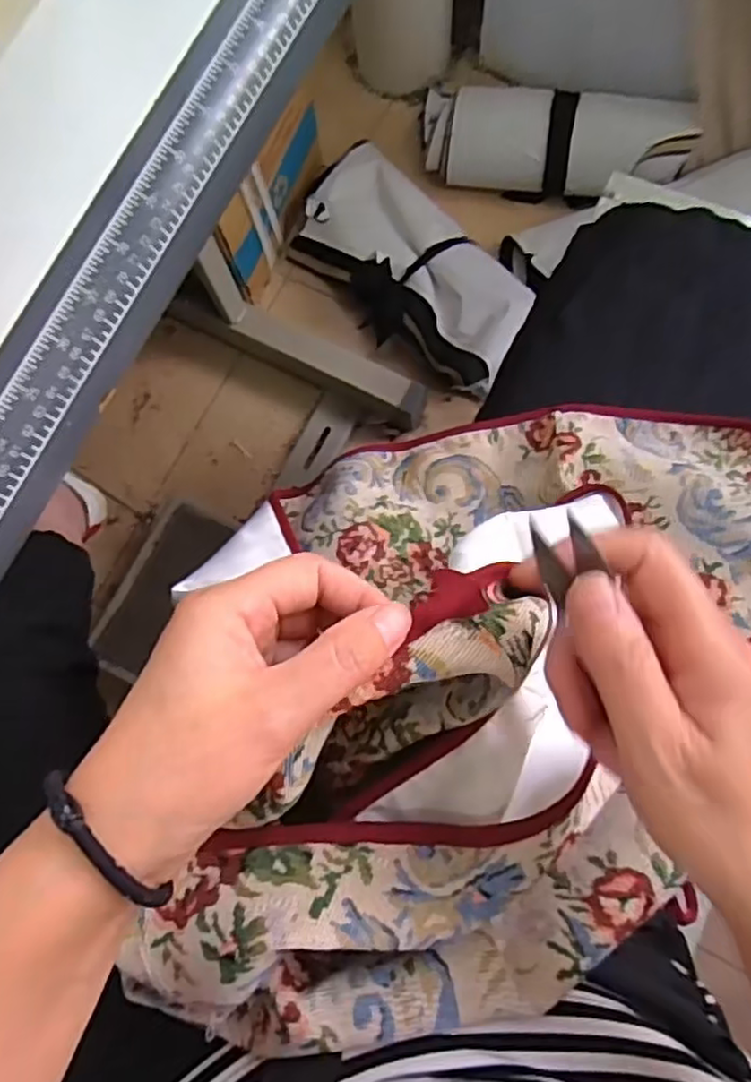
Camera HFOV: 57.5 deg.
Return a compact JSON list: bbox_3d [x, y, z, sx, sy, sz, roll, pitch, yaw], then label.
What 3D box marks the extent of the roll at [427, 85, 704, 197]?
[{"bbox_3d":[0.260,-0.589,1.008,0.389,0.104,0.127,7,83,11],"label":"roll"}]

